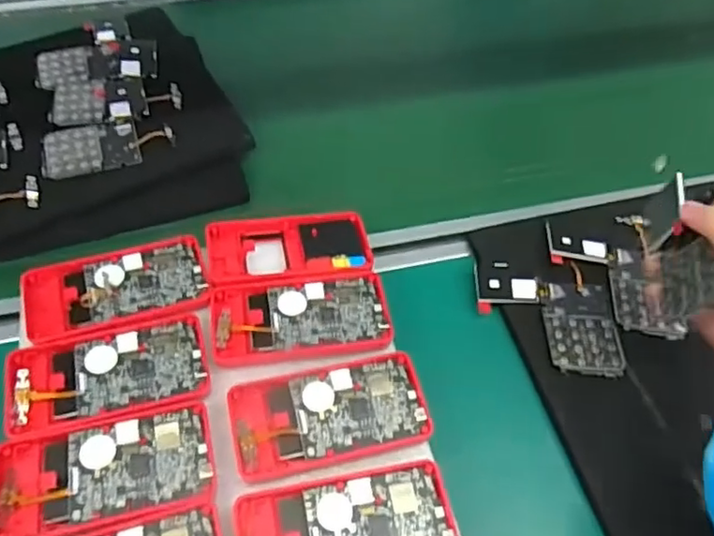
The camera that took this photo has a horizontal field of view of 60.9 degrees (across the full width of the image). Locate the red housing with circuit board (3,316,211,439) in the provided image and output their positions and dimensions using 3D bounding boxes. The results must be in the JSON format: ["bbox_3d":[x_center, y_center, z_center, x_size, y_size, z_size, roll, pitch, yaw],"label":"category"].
[{"bbox_3d":[-0.160,0.066,0.391,0.121,0.011,0.062,-12,57,-10],"label":"red housing with circuit board"}]

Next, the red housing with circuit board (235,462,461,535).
[{"bbox_3d":[-0.004,0.149,0.344,0.121,0.011,0.060,-9,57,-9],"label":"red housing with circuit board"}]

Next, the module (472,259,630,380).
[{"bbox_3d":[0.145,0.037,0.463,0.101,0.010,0.094,1,56,-2],"label":"module"}]

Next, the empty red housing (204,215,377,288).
[{"bbox_3d":[-0.052,-0.018,0.464,0.120,0.015,0.066,-6,57,-7],"label":"empty red housing"}]

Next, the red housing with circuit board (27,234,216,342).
[{"bbox_3d":[-0.169,0.011,0.431,0.122,0.012,0.067,-15,58,-12],"label":"red housing with circuit board"}]

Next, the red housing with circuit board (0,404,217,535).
[{"bbox_3d":[-0.147,0.118,0.355,0.119,0.009,0.061,-11,57,-10],"label":"red housing with circuit board"}]

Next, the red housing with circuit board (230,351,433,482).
[{"bbox_3d":[-0.016,0.091,0.384,0.120,0.012,0.063,-11,57,-9],"label":"red housing with circuit board"}]

